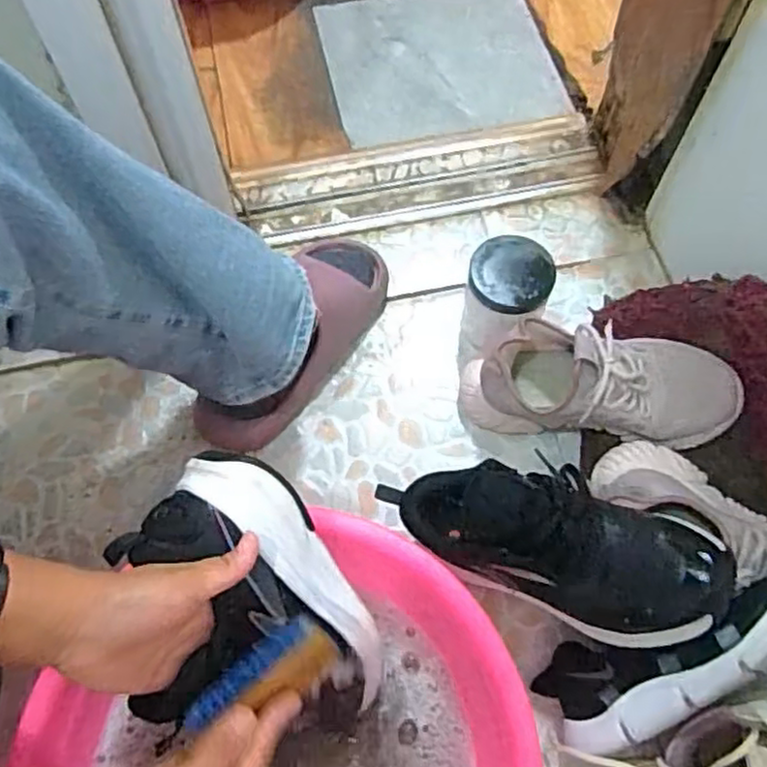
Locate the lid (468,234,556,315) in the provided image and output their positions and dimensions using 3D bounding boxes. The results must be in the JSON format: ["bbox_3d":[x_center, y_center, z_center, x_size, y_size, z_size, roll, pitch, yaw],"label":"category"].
[{"bbox_3d":[0.123,-0.106,0.676,0.079,0.023,0.073,0,64,0],"label":"lid"}]

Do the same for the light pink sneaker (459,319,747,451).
[{"bbox_3d":[0.194,-0.009,0.658,0.251,0.116,0.107,2,64,17],"label":"light pink sneaker"}]

